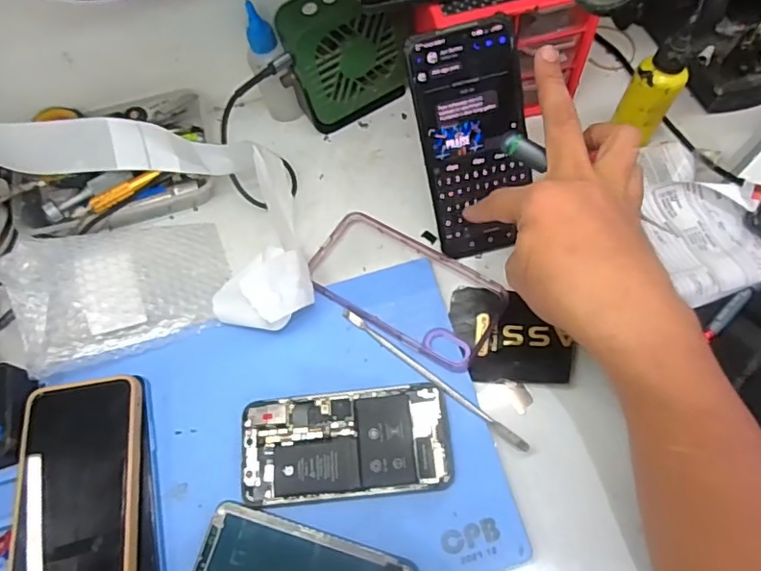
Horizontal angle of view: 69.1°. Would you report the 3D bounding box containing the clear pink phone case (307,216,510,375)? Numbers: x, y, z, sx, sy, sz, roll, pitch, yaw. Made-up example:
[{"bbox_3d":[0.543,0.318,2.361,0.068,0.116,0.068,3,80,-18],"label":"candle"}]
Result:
[{"bbox_3d":[0.019,0.002,0.426,0.144,0.016,0.079,30,73,16],"label":"clear pink phone case"}]

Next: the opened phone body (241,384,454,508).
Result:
[{"bbox_3d":[-0.024,0.107,0.380,0.141,0.007,0.072,-6,68,0],"label":"opened phone body"}]

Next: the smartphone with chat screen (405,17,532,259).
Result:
[{"bbox_3d":[0.070,-0.103,0.407,0.076,0.004,0.162,-12,113,0],"label":"smartphone with chat screen"}]

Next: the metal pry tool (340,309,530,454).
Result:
[{"bbox_3d":[0.036,0.064,0.390,0.158,0.009,0.009,36,74,15],"label":"metal pry tool"}]

